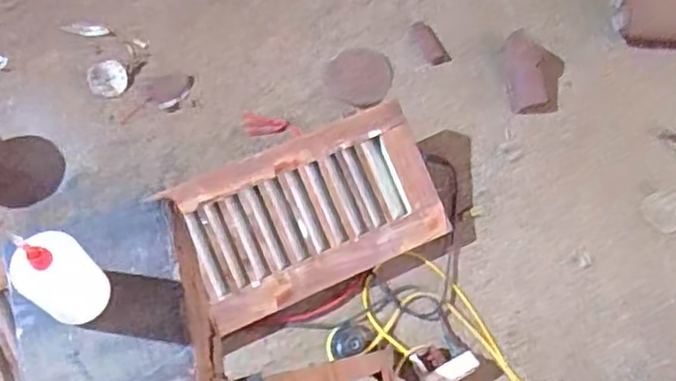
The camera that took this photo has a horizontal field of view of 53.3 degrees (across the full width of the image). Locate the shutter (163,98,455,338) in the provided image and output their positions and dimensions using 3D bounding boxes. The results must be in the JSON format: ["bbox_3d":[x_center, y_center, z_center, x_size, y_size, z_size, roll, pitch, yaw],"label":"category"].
[{"bbox_3d":[-0.046,0.043,1.268,0.469,0.034,0.277,-23,89,-15],"label":"shutter"}]

